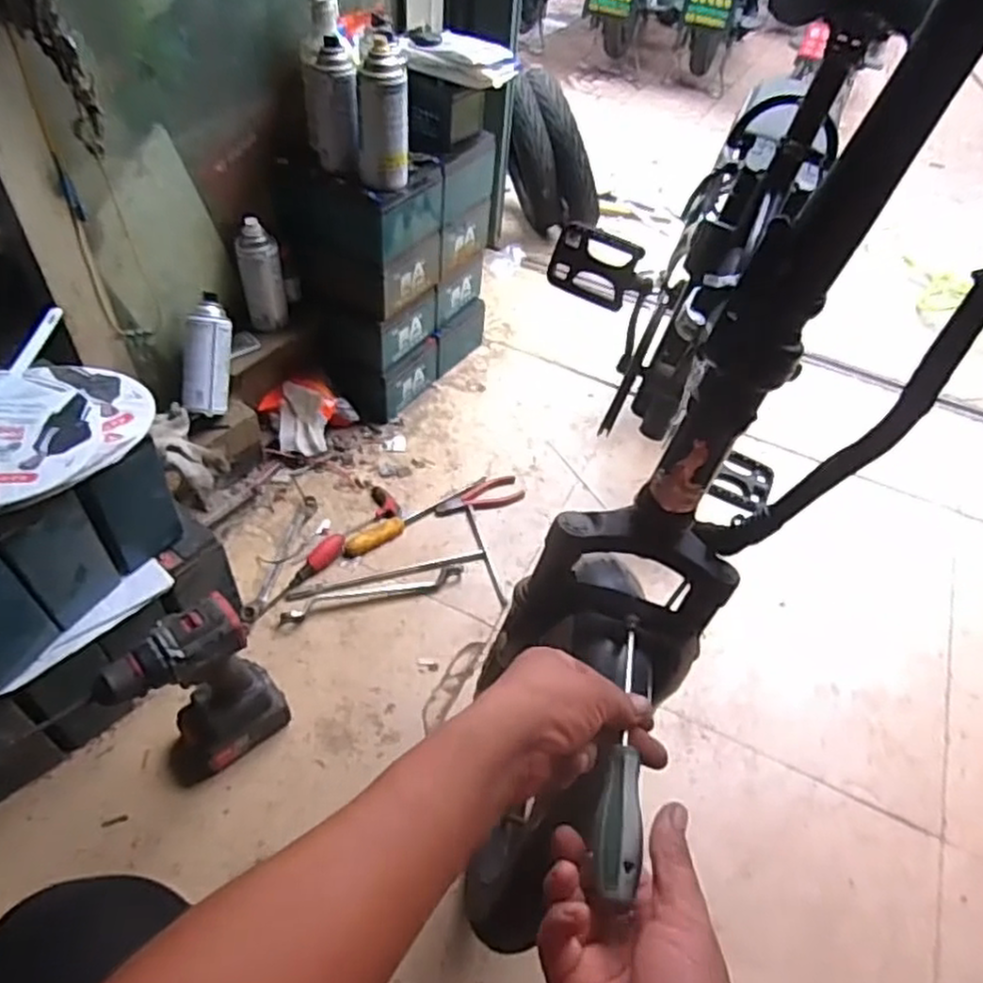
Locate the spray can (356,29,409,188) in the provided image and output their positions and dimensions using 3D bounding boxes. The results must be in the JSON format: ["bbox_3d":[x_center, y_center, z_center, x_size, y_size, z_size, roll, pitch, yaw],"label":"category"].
[{"bbox_3d":[-0.145,-0.495,0.944,0.055,0.158,0.066,37,55,24],"label":"spray can"}]

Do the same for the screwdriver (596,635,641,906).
[{"bbox_3d":[0.086,0.172,0.466,0.024,0.022,0.186,13,39,4],"label":"screwdriver"}]

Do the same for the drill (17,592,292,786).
[{"bbox_3d":[-0.309,0.220,0.757,0.156,0.244,0.066,-32,59,-30],"label":"drill"}]

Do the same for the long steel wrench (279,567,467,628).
[{"bbox_3d":[-0.164,0.138,0.983,0.258,0.016,0.034,-13,51,-17],"label":"long steel wrench"}]

